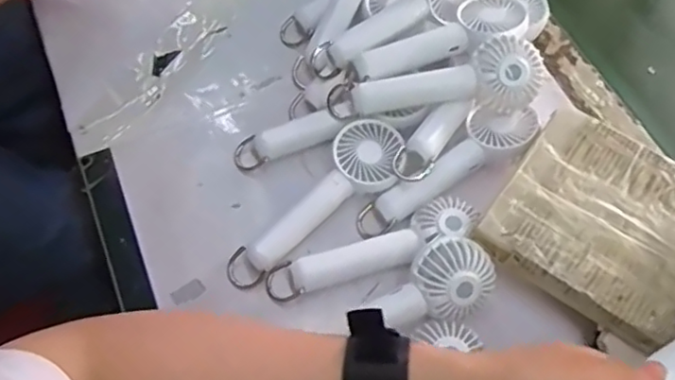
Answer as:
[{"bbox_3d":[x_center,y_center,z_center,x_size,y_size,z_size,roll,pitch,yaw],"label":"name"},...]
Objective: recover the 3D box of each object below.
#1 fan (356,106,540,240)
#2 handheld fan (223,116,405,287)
[{"bbox_3d":[0.086,-0.013,0.471,0.154,0.037,0.050,-38,69,-21],"label":"fan"},{"bbox_3d":[-0.013,0.013,0.461,0.052,0.034,0.163,39,66,17],"label":"handheld fan"}]

